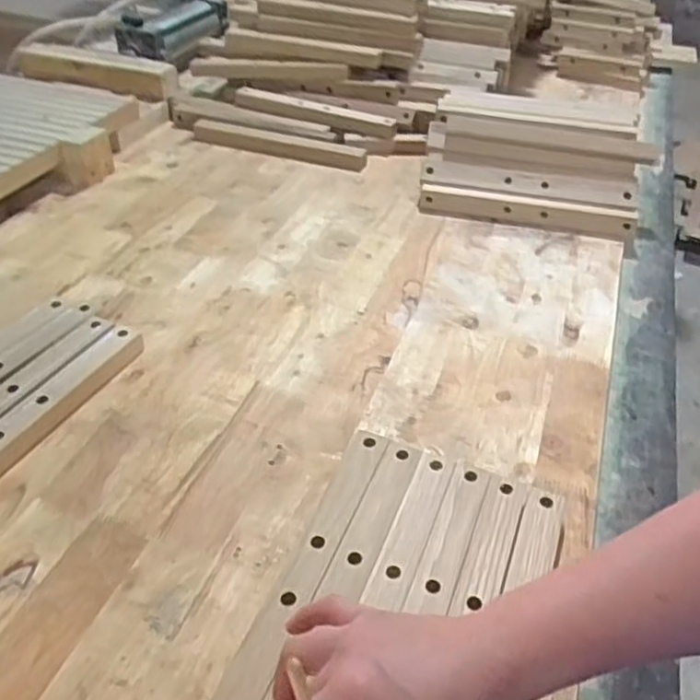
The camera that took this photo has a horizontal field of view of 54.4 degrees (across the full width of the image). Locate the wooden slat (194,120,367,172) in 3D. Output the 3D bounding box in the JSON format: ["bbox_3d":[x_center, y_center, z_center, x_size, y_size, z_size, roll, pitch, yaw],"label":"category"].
[{"bbox_3d":[-0.122,-0.347,1.151,0.297,0.026,0.046,13,42,11],"label":"wooden slat"}]

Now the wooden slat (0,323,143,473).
[{"bbox_3d":[-0.311,0.079,0.639,0.045,0.029,0.323,19,43,17],"label":"wooden slat"}]

